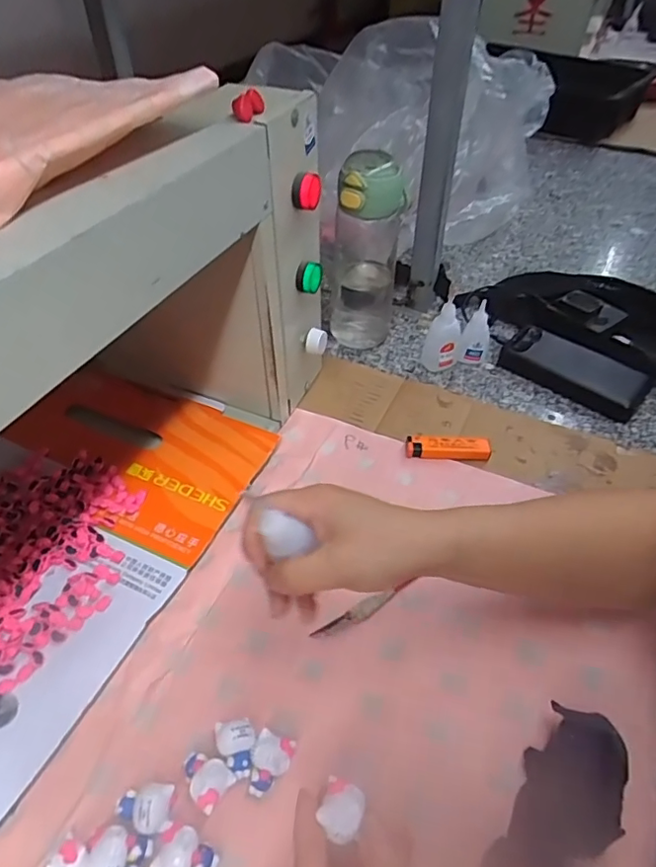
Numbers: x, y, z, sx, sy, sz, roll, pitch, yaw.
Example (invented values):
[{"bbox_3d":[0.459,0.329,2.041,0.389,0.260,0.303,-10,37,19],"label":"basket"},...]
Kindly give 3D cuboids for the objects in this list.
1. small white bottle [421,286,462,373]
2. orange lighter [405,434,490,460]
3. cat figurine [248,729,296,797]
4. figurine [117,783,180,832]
[{"bbox_3d":[0.134,-0.117,0.639,0.038,0.088,0.031,12,46,9],"label":"small white bottle"},{"bbox_3d":[0.119,0.014,0.552,0.082,0.019,0.023,5,45,1],"label":"orange lighter"},{"bbox_3d":[-0.037,0.212,0.352,0.024,0.022,0.034,16,47,13],"label":"cat figurine"},{"bbox_3d":[-0.111,0.227,0.334,0.035,0.022,0.024,1,45,-2],"label":"figurine"}]

